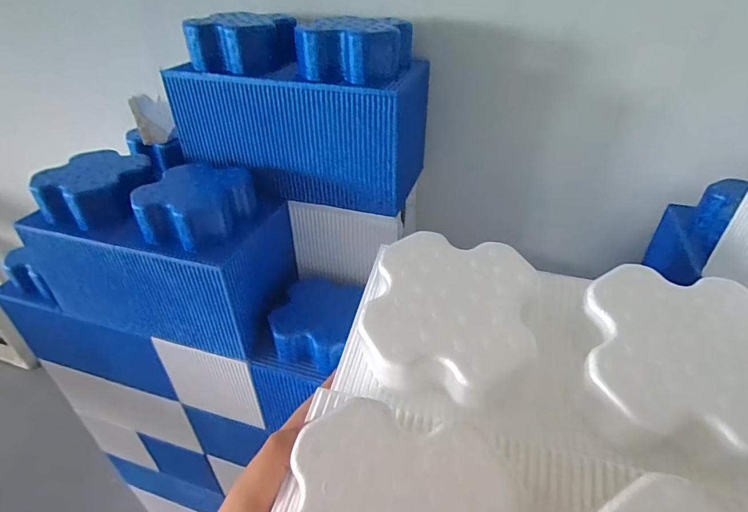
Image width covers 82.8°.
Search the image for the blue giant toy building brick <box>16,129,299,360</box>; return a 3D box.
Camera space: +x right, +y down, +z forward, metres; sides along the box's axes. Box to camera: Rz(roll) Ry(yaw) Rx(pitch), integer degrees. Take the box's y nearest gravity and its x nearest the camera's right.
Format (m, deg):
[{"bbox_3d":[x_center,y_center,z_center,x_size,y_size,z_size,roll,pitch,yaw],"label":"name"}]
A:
[{"bbox_3d":[-0.283,-0.025,0.578,0.310,0.198,0.176,13,39,19],"label":"blue giant toy building brick"}]

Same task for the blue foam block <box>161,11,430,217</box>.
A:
[{"bbox_3d":[-0.091,-0.191,0.547,0.300,0.196,0.159,11,38,17],"label":"blue foam block"}]

